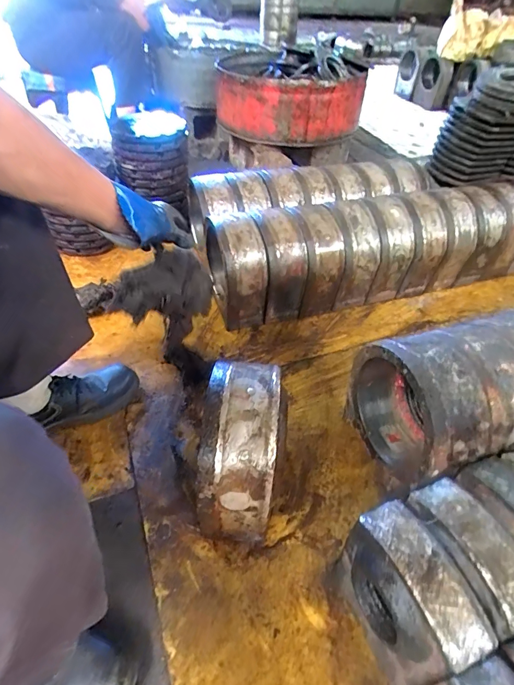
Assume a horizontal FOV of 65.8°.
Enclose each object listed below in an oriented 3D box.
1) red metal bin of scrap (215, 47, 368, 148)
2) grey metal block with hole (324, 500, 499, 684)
[{"bbox_3d":[0.094,-0.860,1.365,0.457,0.223,0.559,-1,44,-5],"label":"red metal bin of scrap"},{"bbox_3d":[0.173,0.311,0.486,0.093,0.187,0.163,-20,49,-23],"label":"grey metal block with hole"}]

